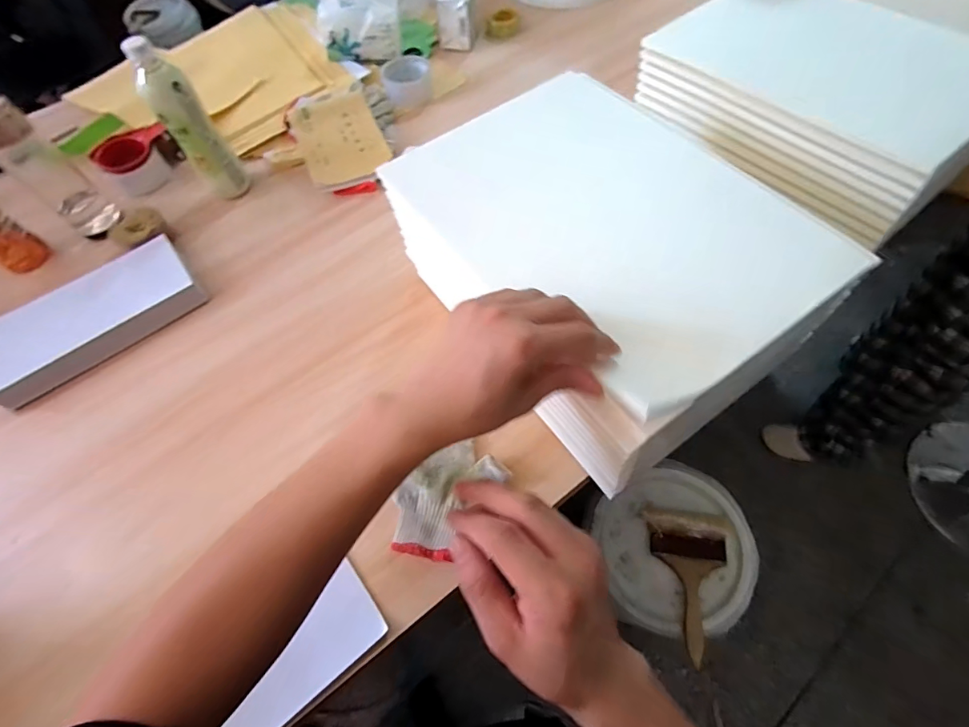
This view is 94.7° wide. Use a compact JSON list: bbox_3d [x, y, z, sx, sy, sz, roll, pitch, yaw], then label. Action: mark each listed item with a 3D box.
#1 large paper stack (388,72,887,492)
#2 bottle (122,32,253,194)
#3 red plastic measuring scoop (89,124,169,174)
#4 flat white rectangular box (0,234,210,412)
[{"bbox_3d":[0.118,-0.098,0.503,0.249,0.223,0.383,-36,66,-15],"label":"large paper stack"},{"bbox_3d":[-0.410,-0.331,0.627,0.058,0.200,0.055,-36,66,-15],"label":"bottle"},{"bbox_3d":[-0.580,-0.354,0.731,0.055,0.034,0.114,28,67,18],"label":"red plastic measuring scoop"},{"bbox_3d":[-0.525,-0.067,0.597,0.266,0.031,0.132,-36,66,-15],"label":"flat white rectangular box"}]

